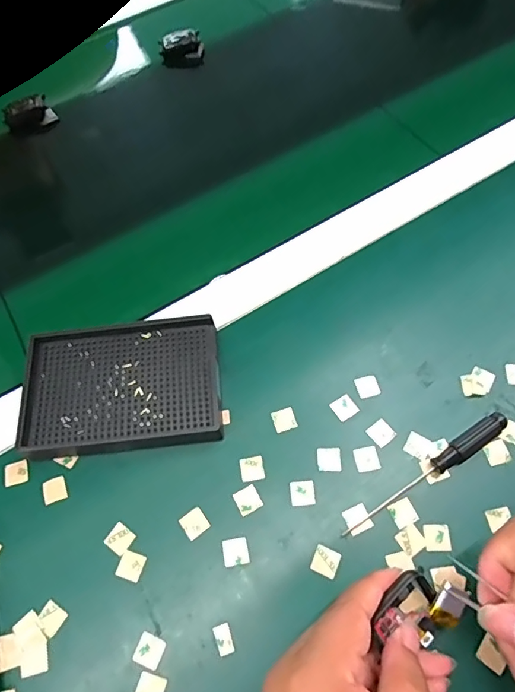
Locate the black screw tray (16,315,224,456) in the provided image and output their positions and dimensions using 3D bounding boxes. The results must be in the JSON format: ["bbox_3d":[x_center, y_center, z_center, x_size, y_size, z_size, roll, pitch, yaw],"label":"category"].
[{"bbox_3d":[-0.096,0.029,0.345,0.135,0.025,0.090,-6,63,1],"label":"black screw tray"}]

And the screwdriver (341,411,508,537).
[{"bbox_3d":[0.111,0.083,0.310,0.130,0.014,0.014,-32,65,-12],"label":"screwdriver"}]

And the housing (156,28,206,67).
[{"bbox_3d":[-0.088,-0.346,0.557,0.049,0.024,0.033,-6,63,0],"label":"housing"}]

